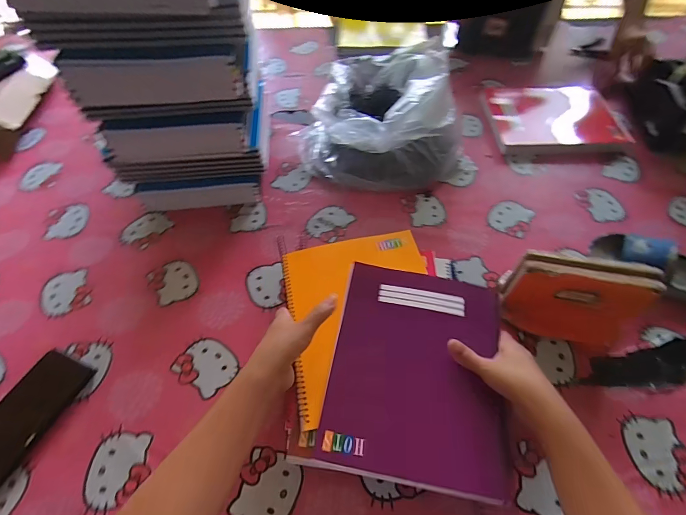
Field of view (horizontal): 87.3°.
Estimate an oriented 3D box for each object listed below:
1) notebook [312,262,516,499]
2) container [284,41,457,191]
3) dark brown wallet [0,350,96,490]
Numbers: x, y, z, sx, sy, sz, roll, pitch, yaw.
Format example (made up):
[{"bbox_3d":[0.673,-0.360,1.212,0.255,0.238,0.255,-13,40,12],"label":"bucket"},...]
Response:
[{"bbox_3d":[0.091,0.126,0.436,0.201,0.024,0.250,9,56,7],"label":"notebook"},{"bbox_3d":[0.080,-0.276,0.680,0.293,0.167,0.267,18,58,13],"label":"container"},{"bbox_3d":[-0.407,0.200,0.455,0.085,0.010,0.160,18,58,13],"label":"dark brown wallet"}]

